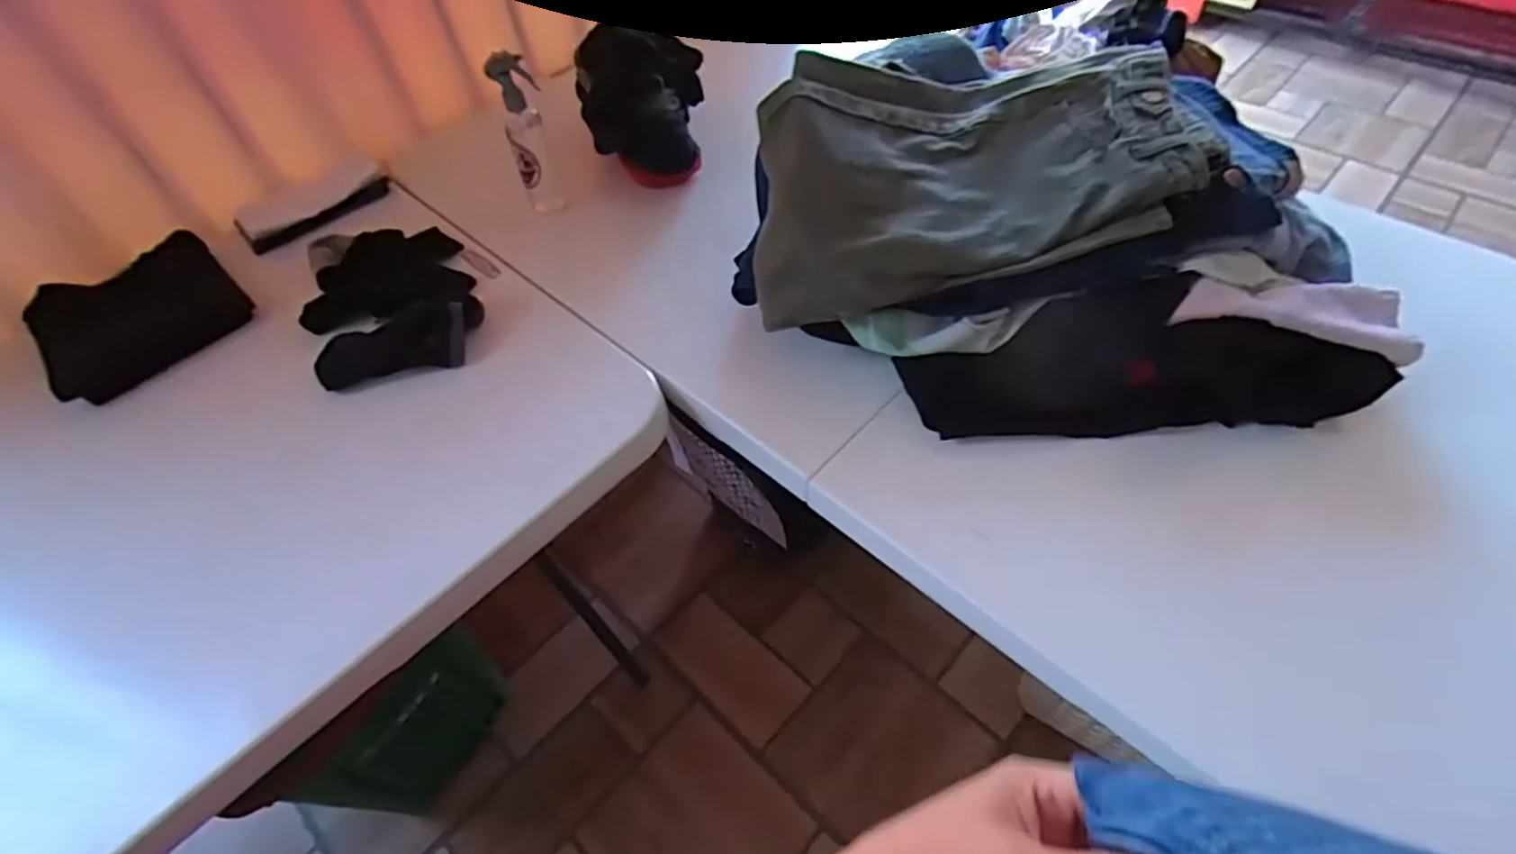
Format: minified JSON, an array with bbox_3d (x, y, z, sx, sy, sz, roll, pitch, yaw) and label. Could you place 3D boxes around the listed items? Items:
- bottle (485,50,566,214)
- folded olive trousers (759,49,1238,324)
[{"bbox_3d":[-0.297,-0.378,0.908,0.051,0.205,0.038,-17,53,-8],"label":"bottle"},{"bbox_3d":[0.199,-0.266,0.714,0.403,0.130,0.265,-6,52,1],"label":"folded olive trousers"}]

